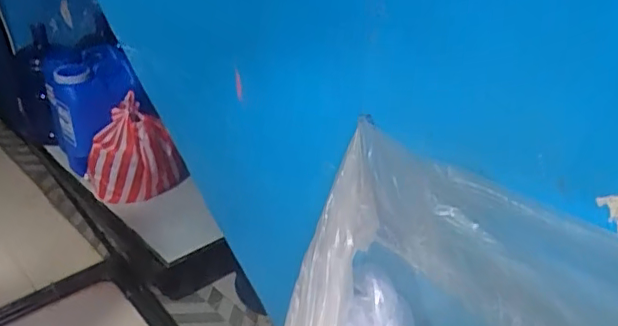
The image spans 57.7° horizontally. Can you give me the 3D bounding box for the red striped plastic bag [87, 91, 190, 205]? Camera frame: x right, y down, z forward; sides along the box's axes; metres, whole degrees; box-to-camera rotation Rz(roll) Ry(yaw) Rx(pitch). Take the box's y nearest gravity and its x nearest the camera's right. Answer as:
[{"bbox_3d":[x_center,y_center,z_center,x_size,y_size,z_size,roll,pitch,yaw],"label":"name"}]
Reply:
[{"bbox_3d":[-0.575,-0.034,1.842,0.257,0.329,0.210,-23,38,-35],"label":"red striped plastic bag"}]

